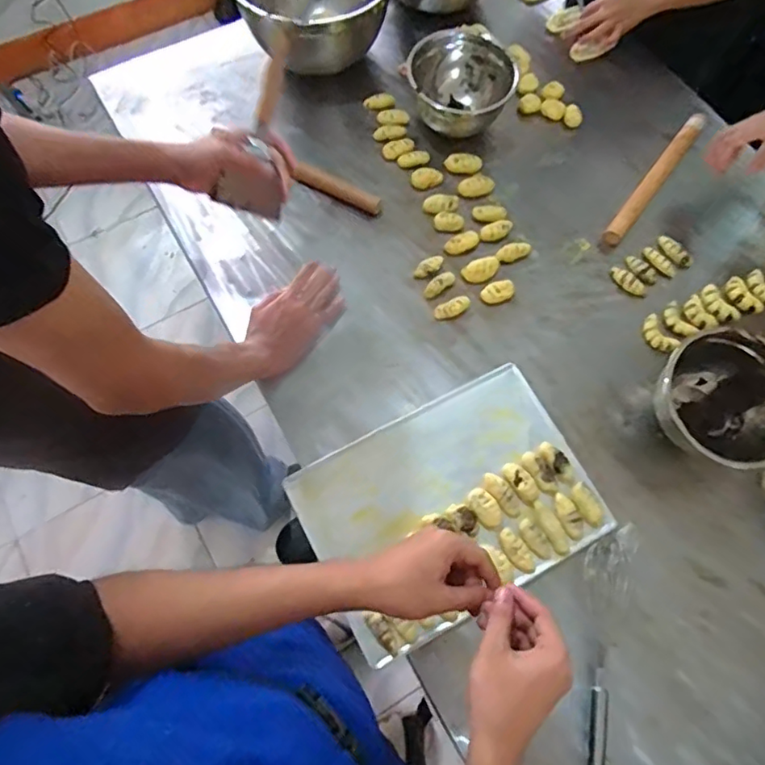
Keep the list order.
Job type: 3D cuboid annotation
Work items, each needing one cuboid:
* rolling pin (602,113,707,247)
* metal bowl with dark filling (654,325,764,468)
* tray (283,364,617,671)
[{"bbox_3d":[0.447,-0.332,0.929,0.031,0.034,0.311,36,72,14],"label":"rolling pin"},{"bbox_3d":[0.442,0.021,0.727,0.146,0.101,0.160,0,67,0],"label":"metal bowl with dark filling"},{"bbox_3d":[0.086,0.153,0.723,0.346,0.020,0.252,-27,70,-11],"label":"tray"}]

